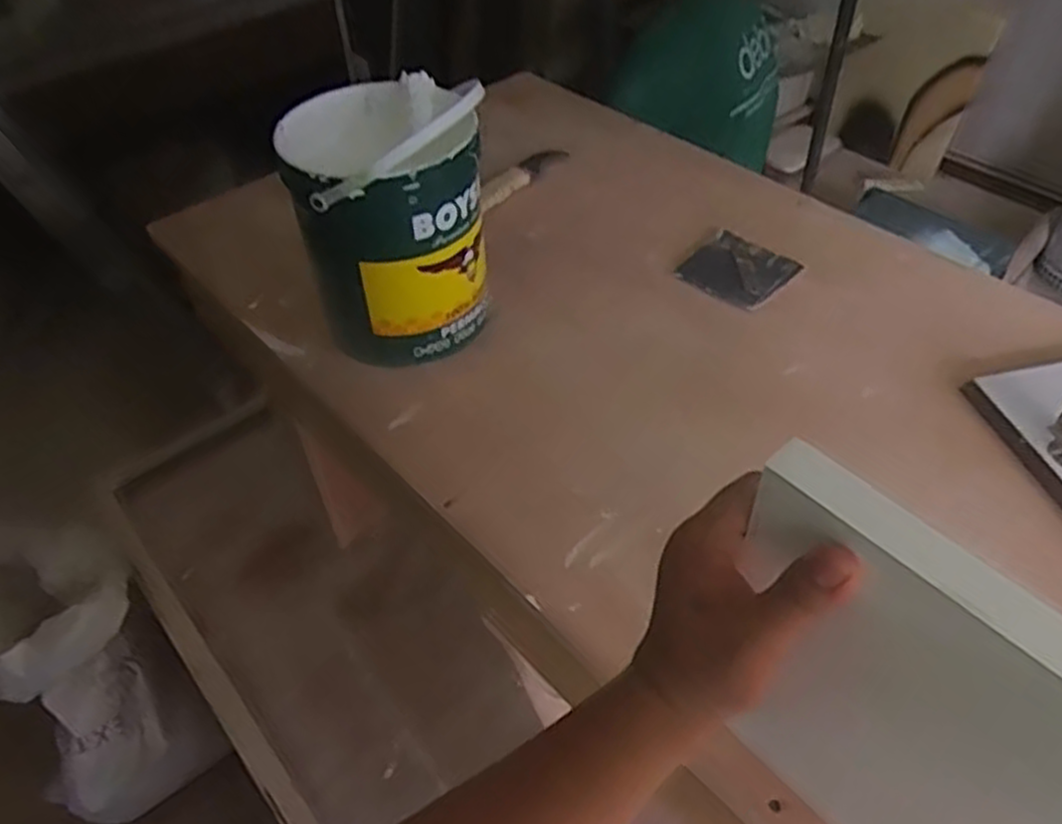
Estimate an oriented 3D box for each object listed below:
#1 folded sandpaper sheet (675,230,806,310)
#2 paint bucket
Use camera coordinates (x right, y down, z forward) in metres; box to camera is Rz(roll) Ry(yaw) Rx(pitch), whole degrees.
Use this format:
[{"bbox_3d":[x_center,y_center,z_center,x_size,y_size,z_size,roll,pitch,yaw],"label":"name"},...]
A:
[{"bbox_3d":[0.223,-0.153,0.838,0.105,0.006,0.114,30,54,28],"label":"folded sandpaper sheet"},{"bbox_3d":[-0.121,-0.170,0.714,0.163,0.206,0.158,-4,46,-2],"label":"paint bucket"}]

